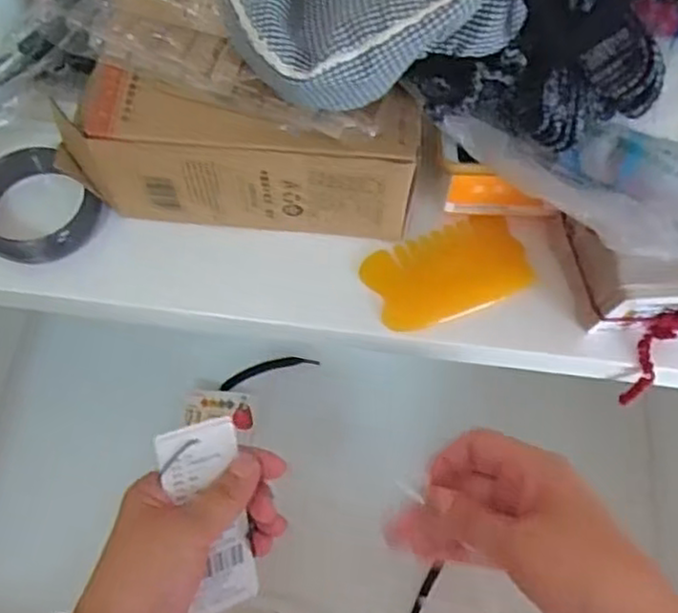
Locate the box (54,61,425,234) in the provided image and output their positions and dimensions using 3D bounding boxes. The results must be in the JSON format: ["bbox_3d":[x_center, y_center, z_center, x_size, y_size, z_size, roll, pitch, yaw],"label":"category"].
[{"bbox_3d":[-0.053,-0.080,0.381,0.187,0.078,0.052,6,65,1],"label":"box"}]

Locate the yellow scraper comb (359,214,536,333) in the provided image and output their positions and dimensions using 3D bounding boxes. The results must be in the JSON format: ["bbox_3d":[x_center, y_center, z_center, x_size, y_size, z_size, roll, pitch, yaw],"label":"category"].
[{"bbox_3d":[0.062,-0.019,0.412,0.089,0.007,0.050,-22,81,-7],"label":"yellow scraper comb"}]

